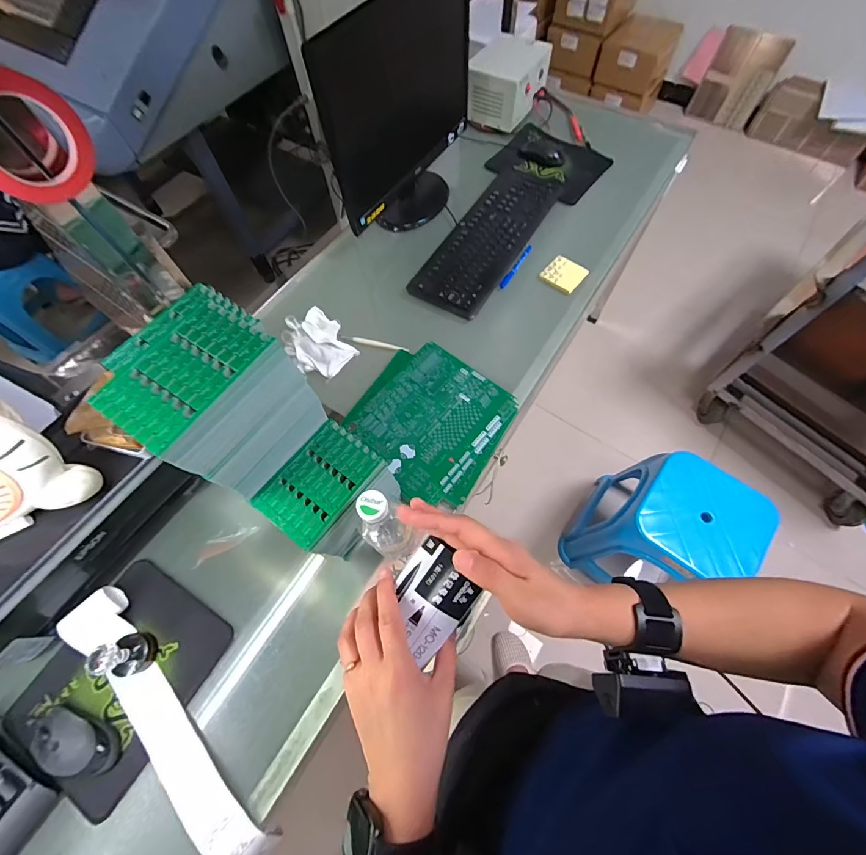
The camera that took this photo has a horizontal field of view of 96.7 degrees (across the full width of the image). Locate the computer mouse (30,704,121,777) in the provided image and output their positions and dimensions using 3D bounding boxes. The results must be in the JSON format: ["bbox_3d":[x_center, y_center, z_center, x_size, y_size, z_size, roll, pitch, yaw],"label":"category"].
[{"bbox_3d":[-0.464,0.399,0.492,0.118,0.031,0.055,20,68,11],"label":"computer mouse"}]

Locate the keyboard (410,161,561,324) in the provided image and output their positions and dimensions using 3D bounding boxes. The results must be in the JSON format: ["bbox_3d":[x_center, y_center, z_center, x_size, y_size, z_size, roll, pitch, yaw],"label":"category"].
[{"bbox_3d":[0.137,-0.447,0.868,0.153,0.022,0.491,28,70,14],"label":"keyboard"}]

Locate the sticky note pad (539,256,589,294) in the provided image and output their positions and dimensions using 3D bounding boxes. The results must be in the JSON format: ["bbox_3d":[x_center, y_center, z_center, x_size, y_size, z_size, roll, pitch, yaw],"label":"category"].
[{"bbox_3d":[0.279,-0.326,0.821,0.078,0.013,0.079,38,72,17],"label":"sticky note pad"}]

